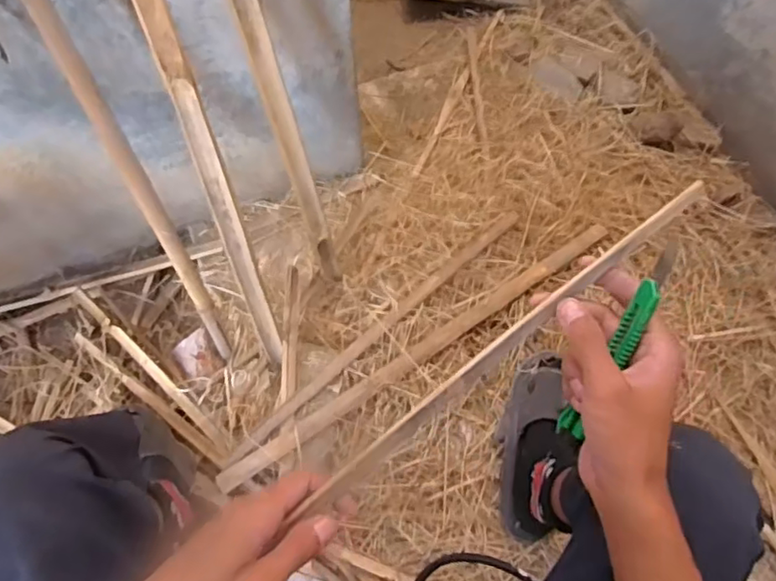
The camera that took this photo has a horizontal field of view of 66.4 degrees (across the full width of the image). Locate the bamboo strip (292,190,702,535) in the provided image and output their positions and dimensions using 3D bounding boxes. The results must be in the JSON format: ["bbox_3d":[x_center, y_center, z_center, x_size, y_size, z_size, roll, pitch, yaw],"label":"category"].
[{"bbox_3d":[0.084,0.034,0.410,0.337,0.013,0.008,-38,72,-2],"label":"bamboo strip"}]

